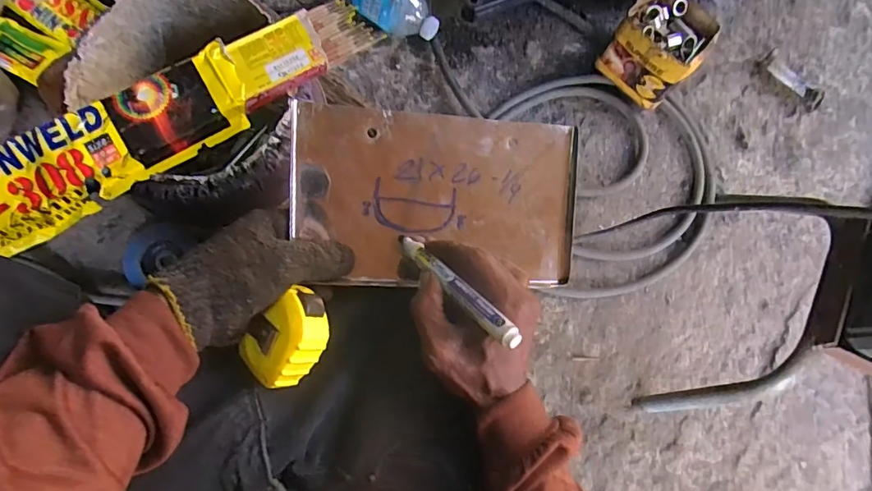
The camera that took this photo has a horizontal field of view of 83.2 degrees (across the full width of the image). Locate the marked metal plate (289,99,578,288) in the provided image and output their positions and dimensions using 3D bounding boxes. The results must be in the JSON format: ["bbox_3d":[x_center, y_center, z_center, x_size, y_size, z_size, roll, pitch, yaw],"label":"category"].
[{"bbox_3d":[0.005,-0.037,0.403,0.235,0.010,0.137,2,94,-15],"label":"marked metal plate"}]

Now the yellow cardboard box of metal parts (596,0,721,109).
[{"bbox_3d":[0.316,-0.285,0.704,0.118,0.102,0.147,37,79,4],"label":"yellow cardboard box of metal parts"}]

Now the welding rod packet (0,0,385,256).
[{"bbox_3d":[-0.239,-0.090,0.389,0.415,0.037,0.068,-30,82,-9],"label":"welding rod packet"}]

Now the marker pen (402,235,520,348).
[{"bbox_3d":[0.009,0.026,0.354,0.013,0.010,0.130,-42,51,-8],"label":"marker pen"}]

